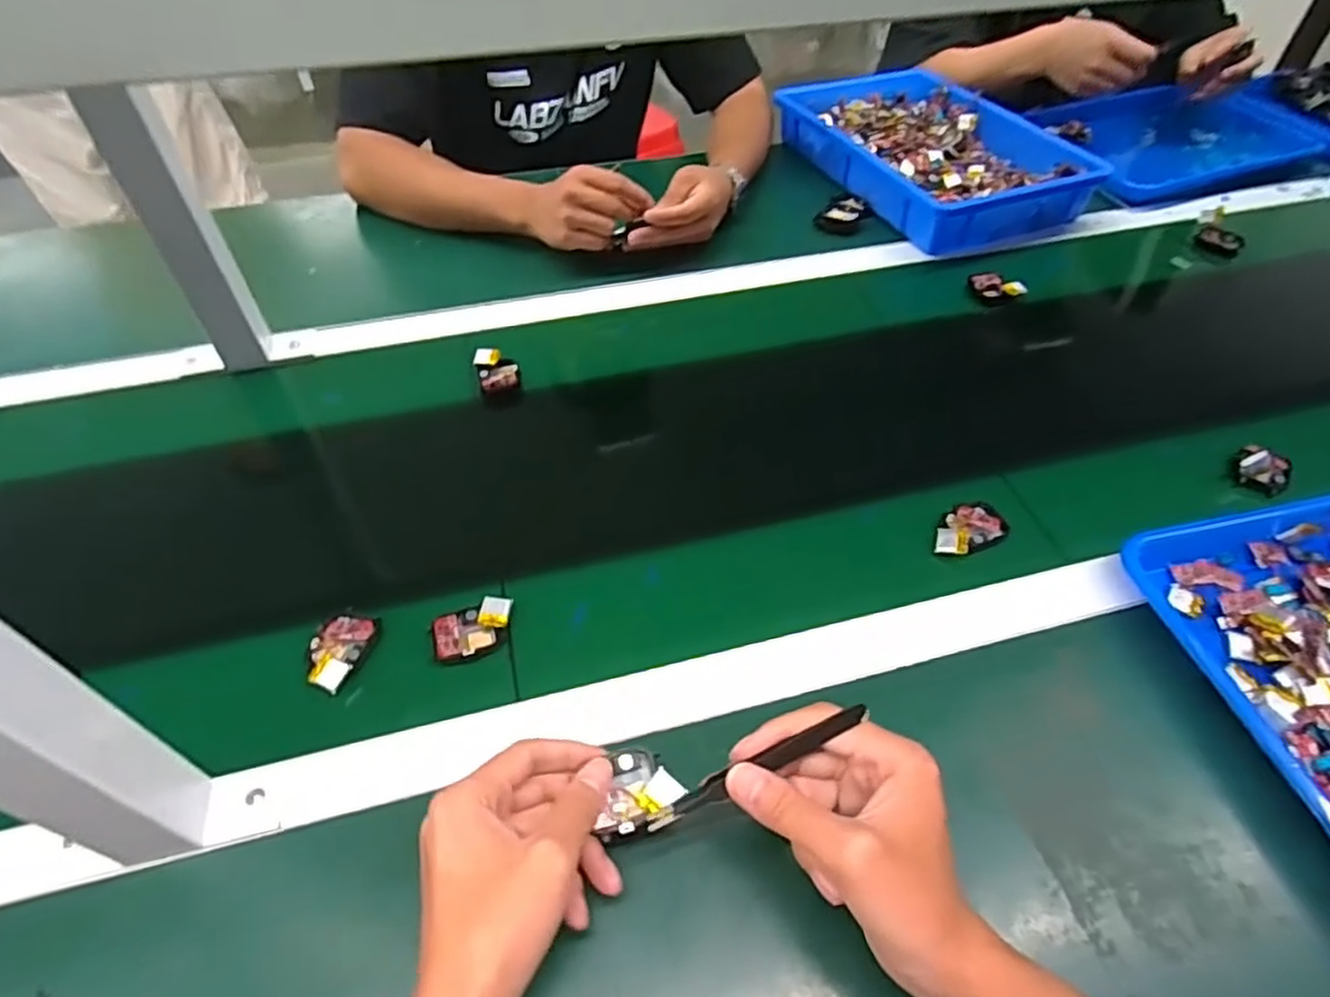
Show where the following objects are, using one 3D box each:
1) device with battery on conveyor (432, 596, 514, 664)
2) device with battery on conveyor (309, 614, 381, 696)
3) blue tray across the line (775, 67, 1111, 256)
[{"bbox_3d":[-0.129,0.090,0.483,0.054,0.016,0.037,-15,53,-13],"label":"device with battery on conveyor"},{"bbox_3d":[-0.216,0.099,0.472,0.035,0.015,0.057,14,53,9],"label":"device with battery on conveyor"},{"bbox_3d":[0.330,-0.448,0.907,0.243,0.054,0.363,-18,54,-15],"label":"blue tray across the line"}]

